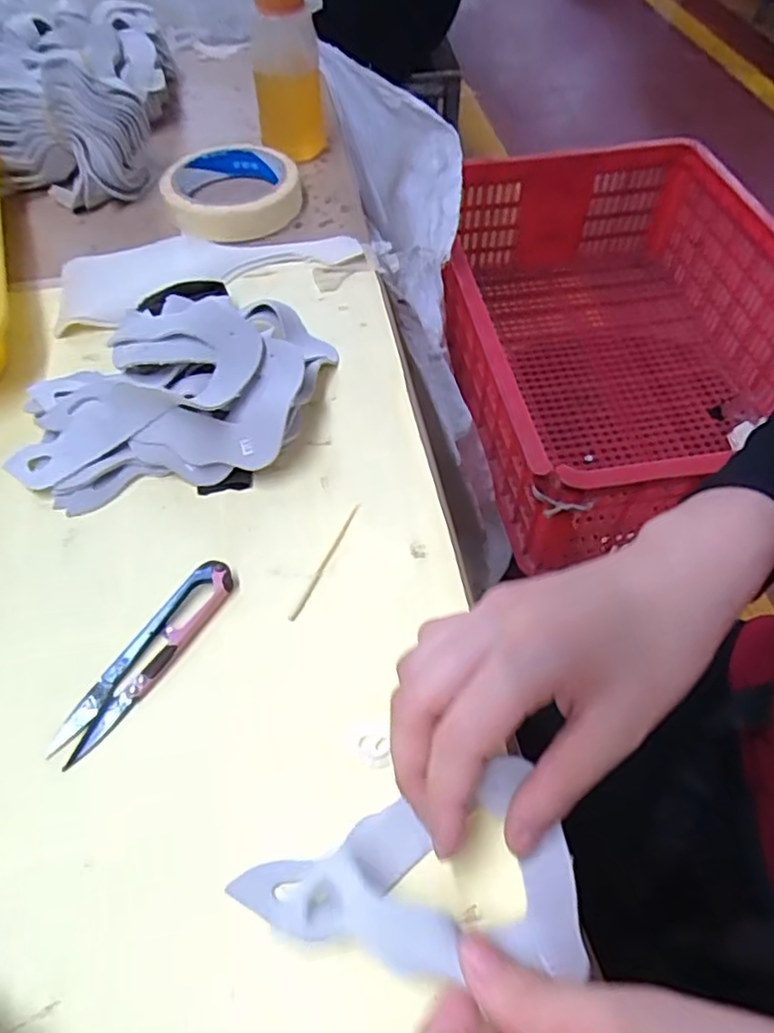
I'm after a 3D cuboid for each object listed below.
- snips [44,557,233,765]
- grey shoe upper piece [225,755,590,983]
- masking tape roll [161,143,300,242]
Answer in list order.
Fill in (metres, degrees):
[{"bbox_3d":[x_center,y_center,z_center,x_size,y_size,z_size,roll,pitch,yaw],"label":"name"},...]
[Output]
[{"bbox_3d":[-0.102,0.058,0.280,0.019,0.010,0.098,26,58,18],"label":"snips"},{"bbox_3d":[0.008,0.127,0.221,0.112,0.033,0.062,-12,52,-9],"label":"grey shoe upper piece"},{"bbox_3d":[-0.115,-0.244,0.493,0.097,0.025,0.103,0,54,0],"label":"masking tape roll"}]

